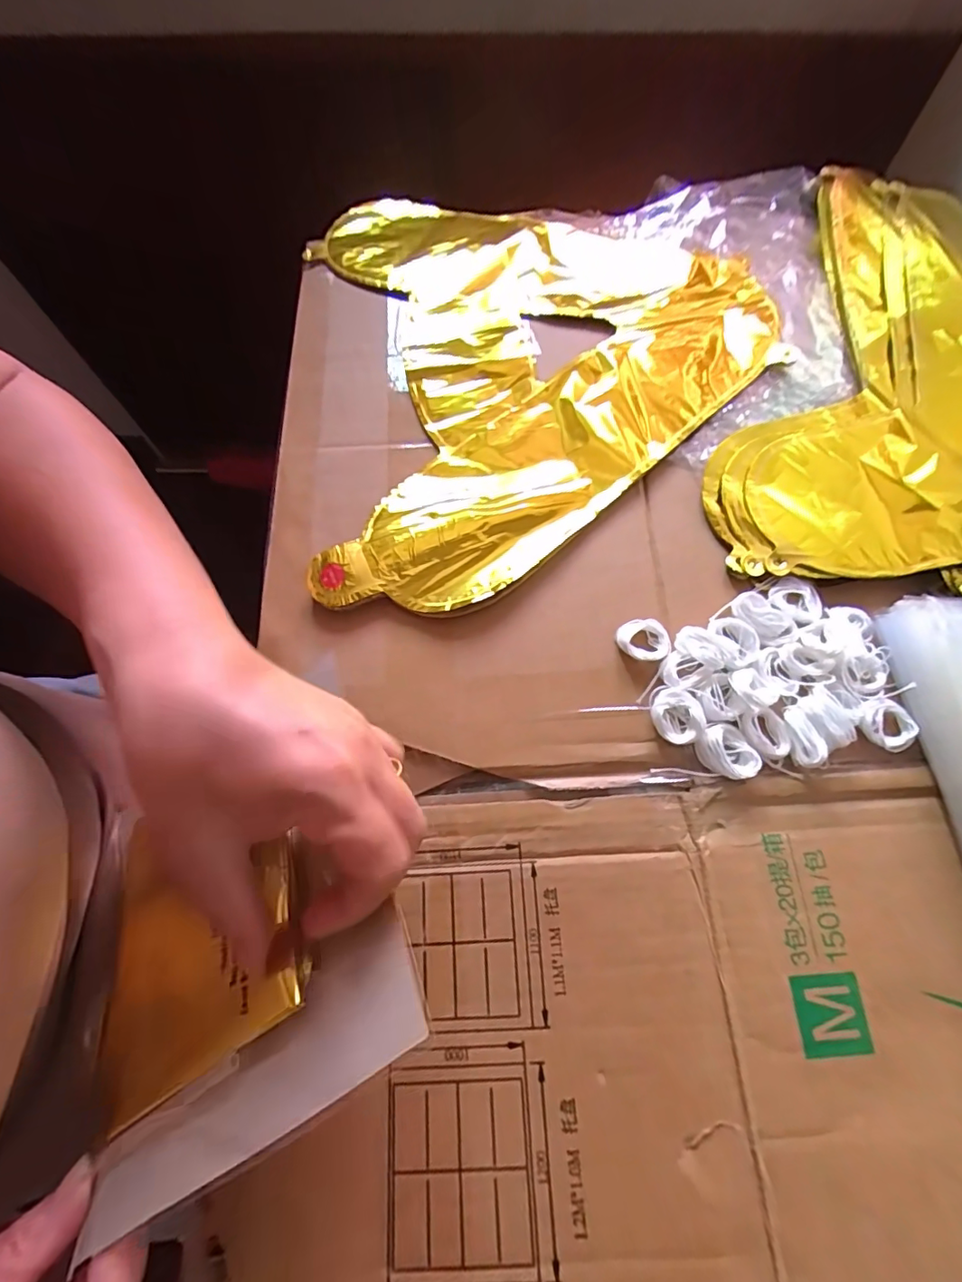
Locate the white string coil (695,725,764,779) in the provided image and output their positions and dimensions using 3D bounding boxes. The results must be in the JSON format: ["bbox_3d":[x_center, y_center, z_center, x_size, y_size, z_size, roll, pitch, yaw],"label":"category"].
[{"bbox_3d":[0.136,0.062,0.293,0.027,0.010,0.030,-24,71,-8],"label":"white string coil"}]

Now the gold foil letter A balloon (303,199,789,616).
[{"bbox_3d":[0.052,-0.213,0.395,0.340,0.011,0.383,-7,69,-2],"label":"gold foil letter A balloon"}]

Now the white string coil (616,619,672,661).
[{"bbox_3d":[0.096,0.000,0.316,0.029,0.010,0.025,-3,69,-1],"label":"white string coil"}]

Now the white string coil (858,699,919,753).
[{"bbox_3d":[0.229,0.047,0.300,0.030,0.012,0.023,42,75,15],"label":"white string coil"}]

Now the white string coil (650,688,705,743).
[{"bbox_3d":[0.109,0.043,0.299,0.028,0.012,0.029,0,69,0],"label":"white string coil"}]

